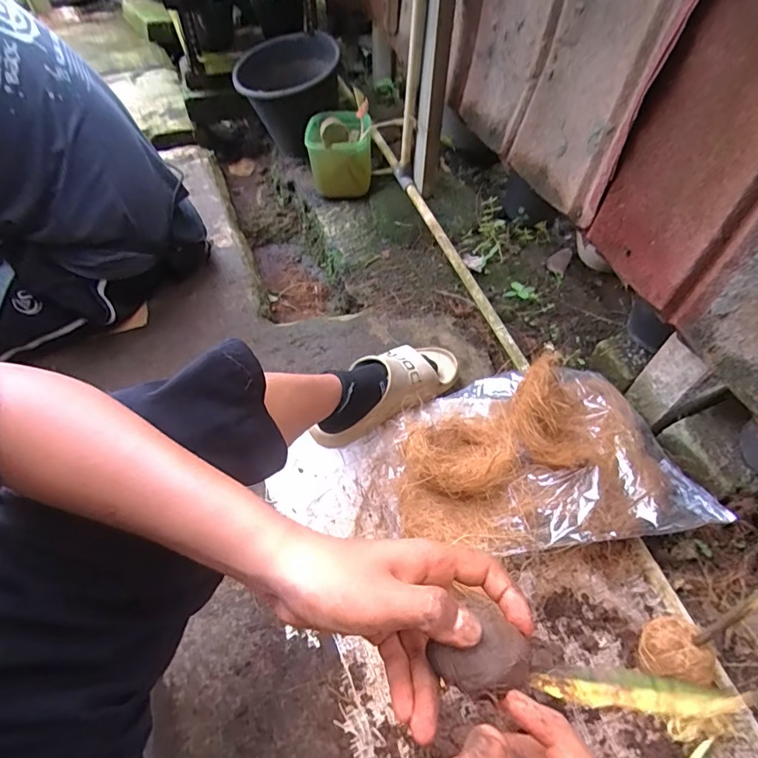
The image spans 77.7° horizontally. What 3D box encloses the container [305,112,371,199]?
[{"bbox_3d":[-0.102,-0.578,1.214,0.163,0.179,0.159,-5,54,-4],"label":"container"}]

